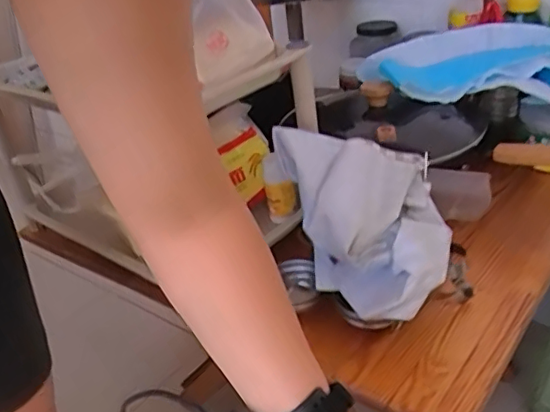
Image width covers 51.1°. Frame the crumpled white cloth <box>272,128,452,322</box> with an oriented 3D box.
[{"bbox_3d":[0.107,0.008,0.666,0.171,0.144,0.221,-10,31,-5],"label":"crumpled white cloth"}]

